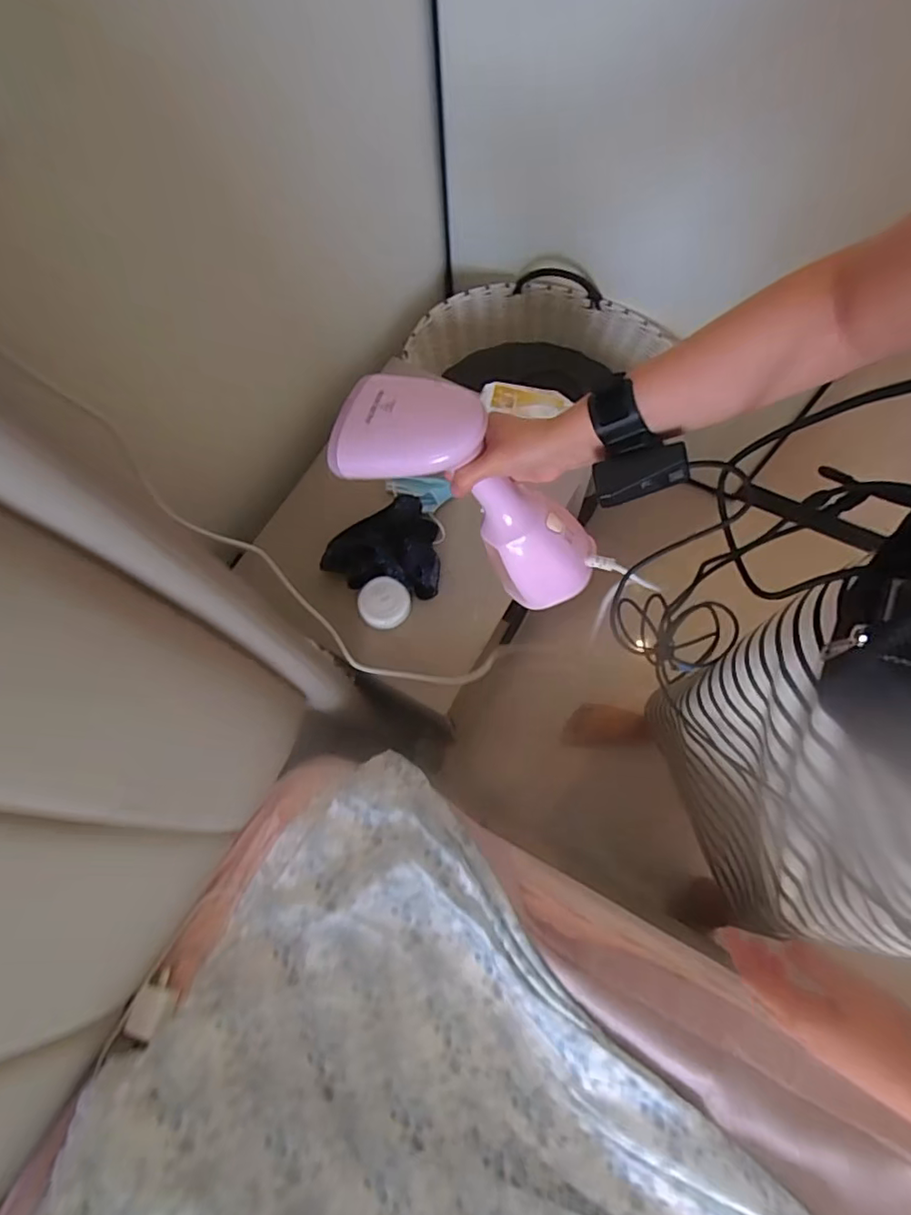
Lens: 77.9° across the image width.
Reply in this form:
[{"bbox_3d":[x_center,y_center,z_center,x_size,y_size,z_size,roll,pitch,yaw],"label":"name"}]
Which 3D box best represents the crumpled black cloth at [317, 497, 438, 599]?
[{"bbox_3d":[-0.108,-0.096,0.811,0.161,0.085,0.138,-2,69,2],"label":"crumpled black cloth"}]

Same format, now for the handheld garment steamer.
[{"bbox_3d":[0.024,-0.109,0.563,0.115,0.286,0.093,-1,60,46],"label":"handheld garment steamer"}]

